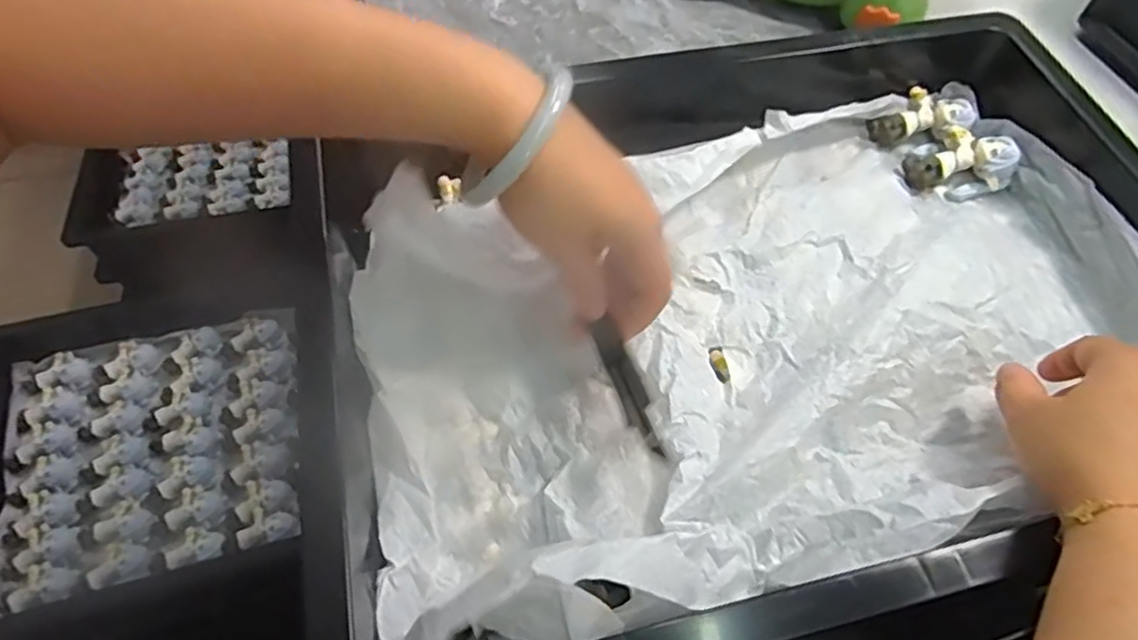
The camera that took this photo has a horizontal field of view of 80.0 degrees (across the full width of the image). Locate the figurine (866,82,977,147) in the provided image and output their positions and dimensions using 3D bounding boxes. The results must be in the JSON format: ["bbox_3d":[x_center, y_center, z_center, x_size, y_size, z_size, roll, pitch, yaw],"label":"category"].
[{"bbox_3d":[0.233,-0.132,0.440,0.071,0.023,0.037,-22,61,1],"label":"figurine"}]

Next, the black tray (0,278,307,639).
[{"bbox_3d":[-0.418,0.116,0.660,0.311,0.057,0.334,-11,59,-9],"label":"black tray"}]

